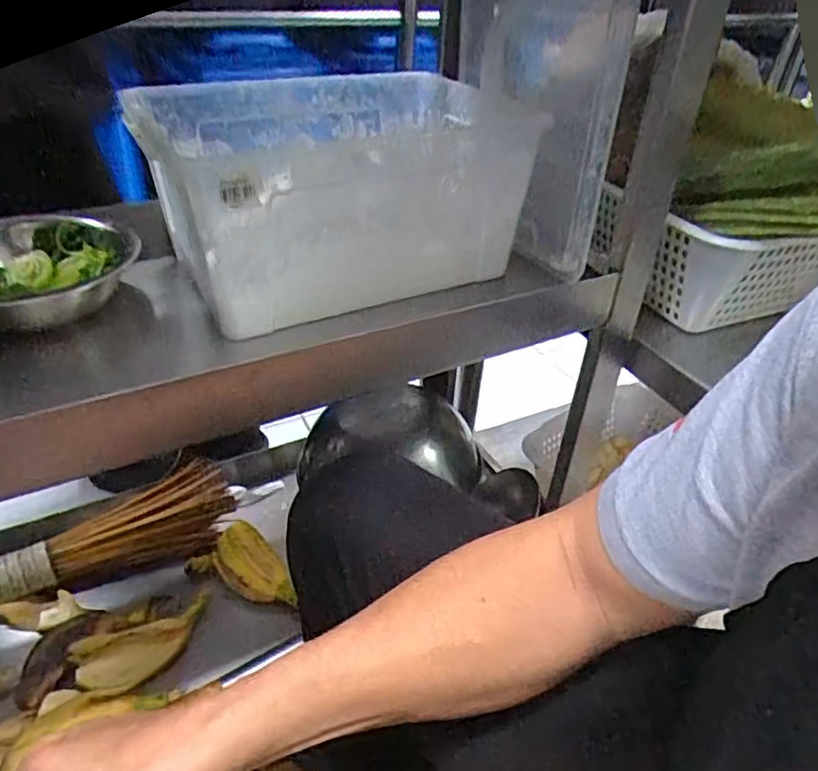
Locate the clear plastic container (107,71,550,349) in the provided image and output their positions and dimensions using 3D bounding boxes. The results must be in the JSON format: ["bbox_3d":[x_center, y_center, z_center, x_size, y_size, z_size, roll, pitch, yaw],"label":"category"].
[{"bbox_3d":[-0.063,-0.177,0.551,0.307,0.139,0.206,-16,40,-26],"label":"clear plastic container"}]

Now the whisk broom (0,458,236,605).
[{"bbox_3d":[-0.344,0.182,0.688,0.288,0.100,0.056,-17,41,-26],"label":"whisk broom"}]

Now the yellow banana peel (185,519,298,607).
[{"bbox_3d":[-0.191,0.207,0.698,0.118,0.045,0.072,25,41,27],"label":"yellow banana peel"}]

